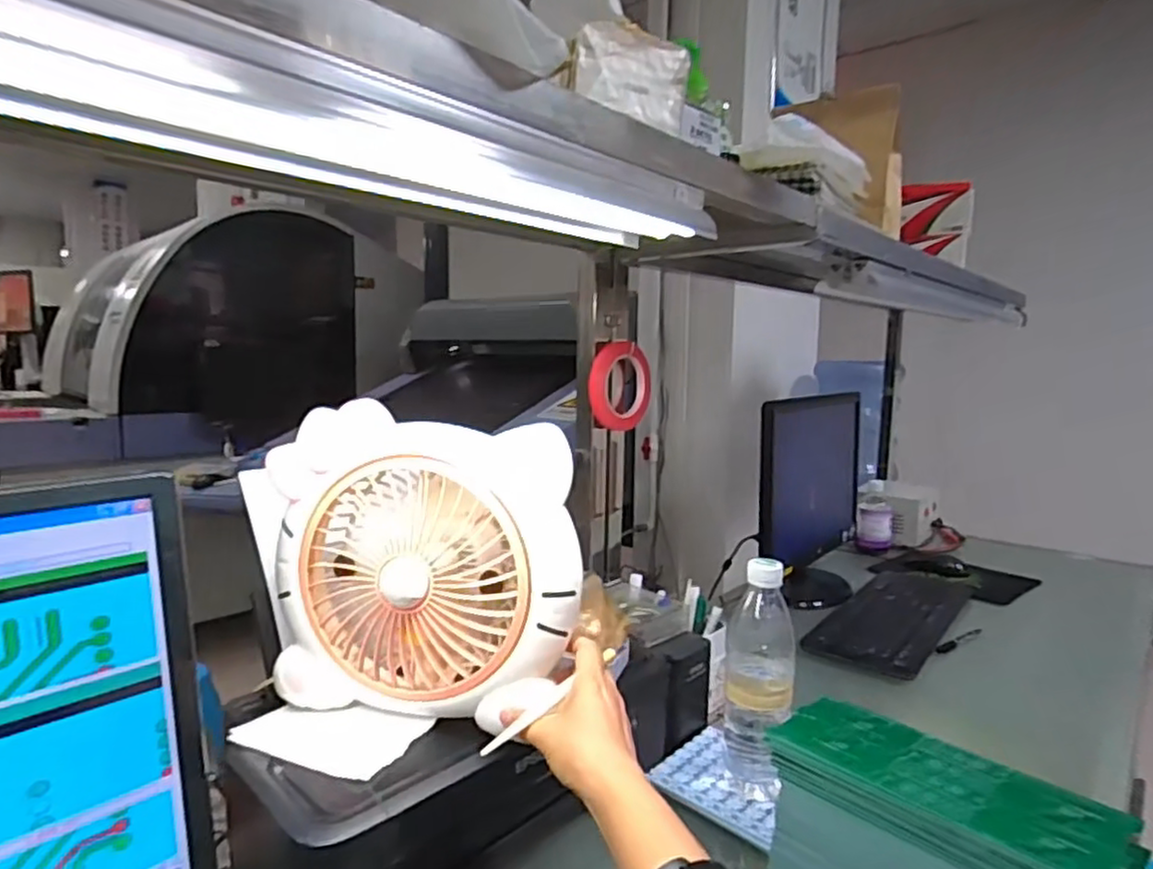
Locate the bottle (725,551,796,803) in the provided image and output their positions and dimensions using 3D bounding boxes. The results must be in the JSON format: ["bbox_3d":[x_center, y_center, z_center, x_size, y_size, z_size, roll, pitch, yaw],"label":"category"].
[{"bbox_3d":[0.172,0.235,0.650,0.064,0.215,0.067,3,7,14],"label":"bottle"}]

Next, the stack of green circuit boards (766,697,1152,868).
[{"bbox_3d":[0.264,0.307,0.514,0.111,0.108,0.236,-6,10,-45],"label":"stack of green circuit boards"}]

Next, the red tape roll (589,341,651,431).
[{"bbox_3d":[0.062,-0.064,0.901,0.109,0.112,0.023,-9,8,-39],"label":"red tape roll"}]

